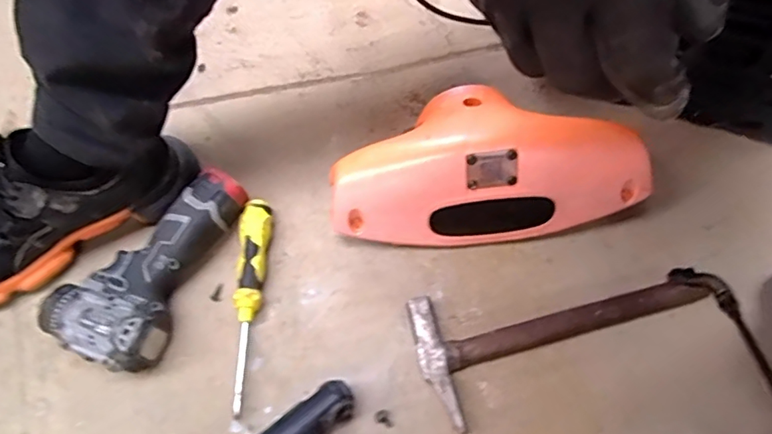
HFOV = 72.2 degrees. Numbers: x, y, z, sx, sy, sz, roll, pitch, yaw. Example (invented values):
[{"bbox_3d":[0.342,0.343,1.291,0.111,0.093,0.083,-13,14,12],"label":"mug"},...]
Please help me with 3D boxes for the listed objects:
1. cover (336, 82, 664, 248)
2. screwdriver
[{"bbox_3d":[0.090,-0.068,0.520,0.293,0.105,0.167,-5,67,-1],"label":"cover"},{"bbox_3d":[-0.130,0.079,0.504,0.027,0.024,0.199,0,68,2],"label":"screwdriver"}]

